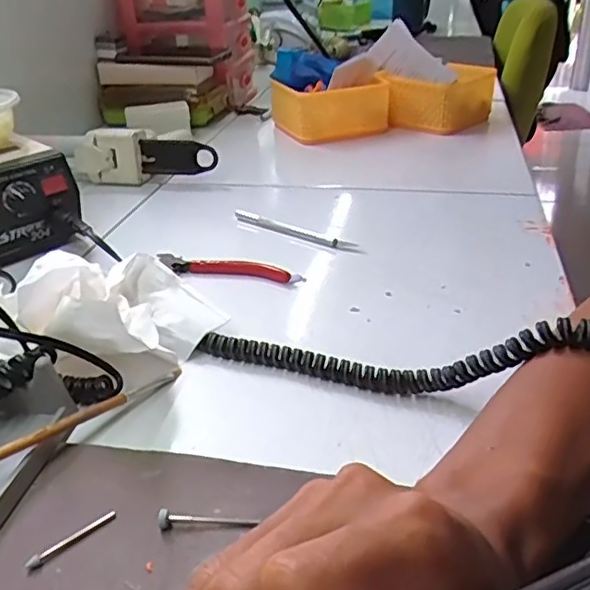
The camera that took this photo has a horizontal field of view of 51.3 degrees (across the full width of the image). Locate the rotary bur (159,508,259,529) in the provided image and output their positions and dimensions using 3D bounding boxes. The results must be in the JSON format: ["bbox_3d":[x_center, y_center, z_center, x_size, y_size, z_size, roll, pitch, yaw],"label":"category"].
[{"bbox_3d":[-0.041,0.103,0.283,0.046,0.006,0.007,-1,30,1],"label":"rotary bur"}]

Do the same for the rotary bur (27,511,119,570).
[{"bbox_3d":[-0.101,0.109,0.278,0.041,0.004,0.005,-24,37,-33],"label":"rotary bur"}]

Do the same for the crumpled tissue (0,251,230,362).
[{"bbox_3d":[-0.119,0.007,0.394,0.114,0.068,0.105,5,31,11],"label":"crumpled tissue"}]

